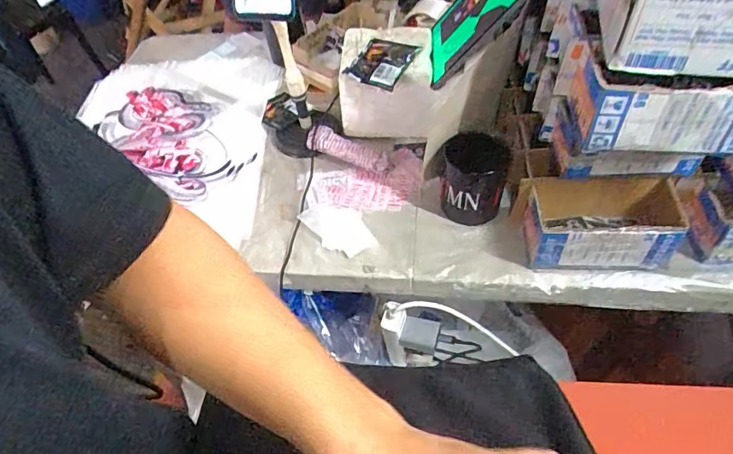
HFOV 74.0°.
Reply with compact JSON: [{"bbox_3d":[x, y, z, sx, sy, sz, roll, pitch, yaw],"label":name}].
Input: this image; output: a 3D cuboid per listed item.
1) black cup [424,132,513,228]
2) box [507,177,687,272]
[{"bbox_3d":[0.140,-0.069,0.646,0.092,0.080,0.097,-22,52,-12],"label":"black cup"},{"bbox_3d":[0.280,-0.004,0.578,0.193,0.077,0.103,5,51,10],"label":"box"}]

